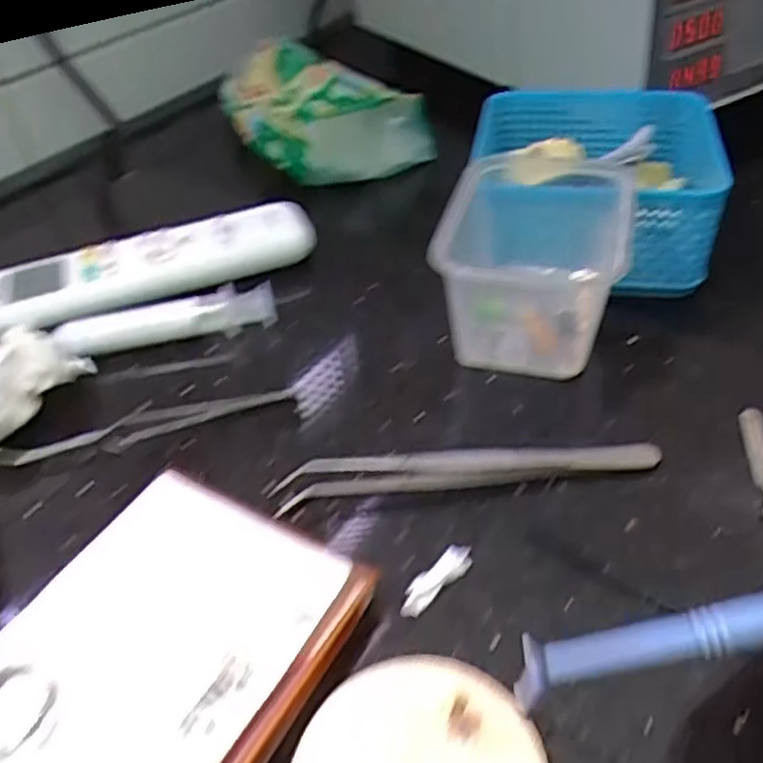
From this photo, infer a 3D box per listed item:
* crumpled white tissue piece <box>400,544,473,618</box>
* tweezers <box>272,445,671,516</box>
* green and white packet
[{"bbox_3d":[0.019,0.068,0.247,0.010,0.004,0.034,29,51,32],"label":"crumpled white tissue piece"},{"bbox_3d":[0.033,0.034,0.275,0.146,0.013,0.012,-7,41,-2],"label":"tweezers"},{"bbox_3d":[-0.052,-0.224,0.564,0.127,0.050,0.191,-17,43,-13],"label":"green and white packet"}]

